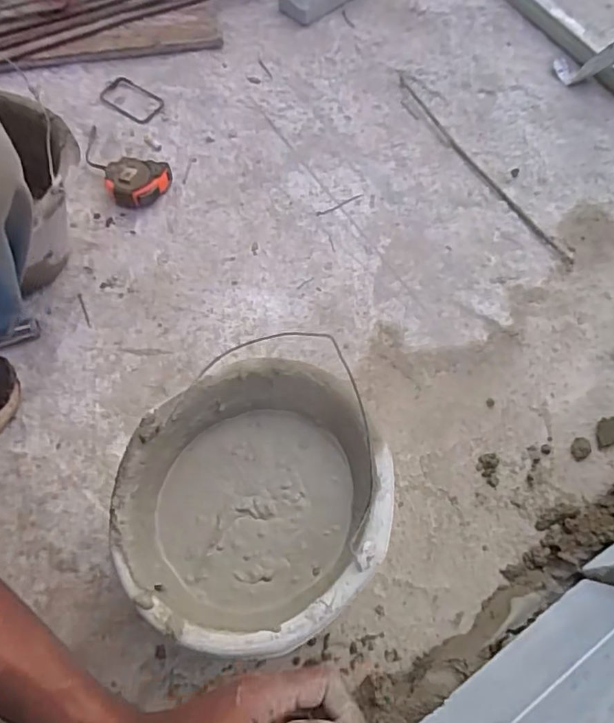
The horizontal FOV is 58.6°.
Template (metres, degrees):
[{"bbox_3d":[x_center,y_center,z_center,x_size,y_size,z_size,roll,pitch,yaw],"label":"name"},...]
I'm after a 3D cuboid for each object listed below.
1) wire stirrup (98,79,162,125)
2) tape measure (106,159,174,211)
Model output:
[{"bbox_3d":[-0.292,-0.433,0.905,0.102,0.009,0.065,28,67,11],"label":"wire stirrup"},{"bbox_3d":[-0.252,-0.265,0.818,0.090,0.035,0.071,-4,65,-3],"label":"tape measure"}]

